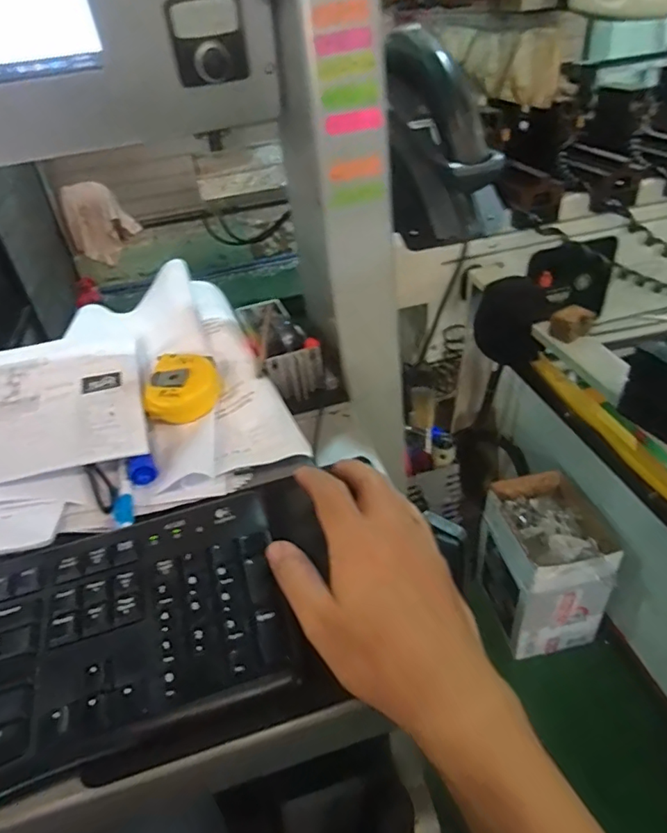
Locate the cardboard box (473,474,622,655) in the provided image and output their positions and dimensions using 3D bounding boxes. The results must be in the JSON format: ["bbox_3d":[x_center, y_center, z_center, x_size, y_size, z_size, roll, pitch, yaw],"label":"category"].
[{"bbox_3d":[0.511,0.359,1.292,0.237,0.328,0.272,-11,38,-5],"label":"cardboard box"}]

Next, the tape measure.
[{"bbox_3d":[-0.142,-0.028,0.492,0.067,0.036,0.070,-14,39,-9],"label":"tape measure"}]

